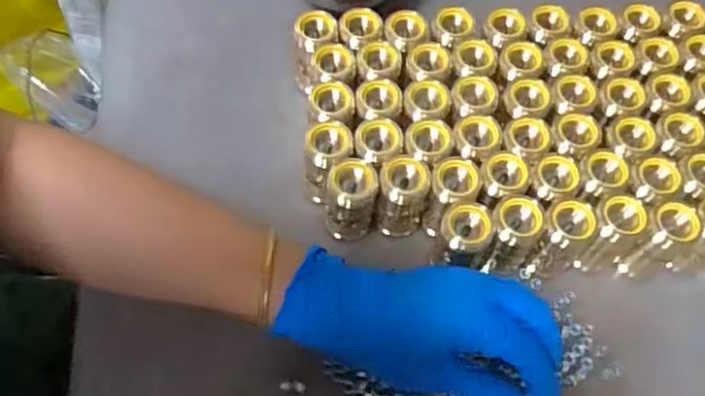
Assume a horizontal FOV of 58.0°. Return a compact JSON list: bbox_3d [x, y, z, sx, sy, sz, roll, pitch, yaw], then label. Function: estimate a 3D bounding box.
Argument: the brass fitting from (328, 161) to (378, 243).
[{"bbox_3d":[0.000,0.003,0.419,0.030,0.059,0.030,9,63,3],"label":"brass fitting"}]

